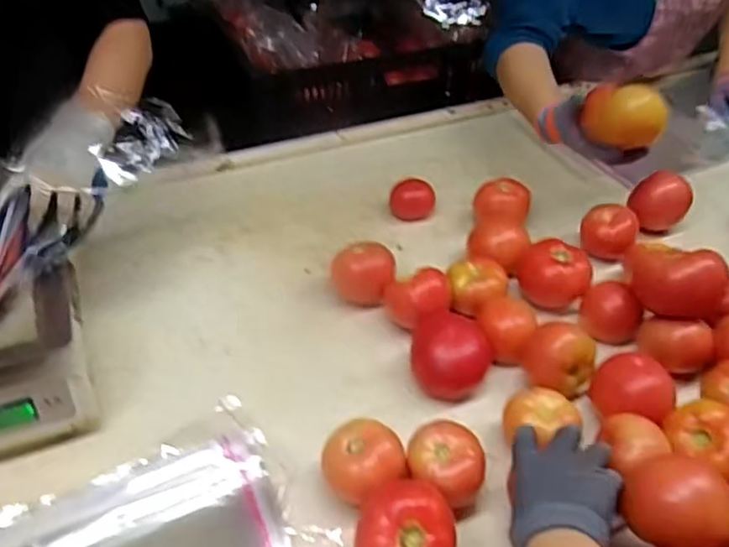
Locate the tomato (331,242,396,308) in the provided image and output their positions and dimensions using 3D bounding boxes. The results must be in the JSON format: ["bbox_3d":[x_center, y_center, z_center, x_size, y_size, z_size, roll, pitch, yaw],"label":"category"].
[{"bbox_3d":[-0.002,0.005,0.802,0.078,0.065,0.063,5,42,4],"label":"tomato"}]

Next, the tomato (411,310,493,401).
[{"bbox_3d":[0.094,0.090,0.707,0.084,0.059,0.077,1,42,-1],"label":"tomato"}]

